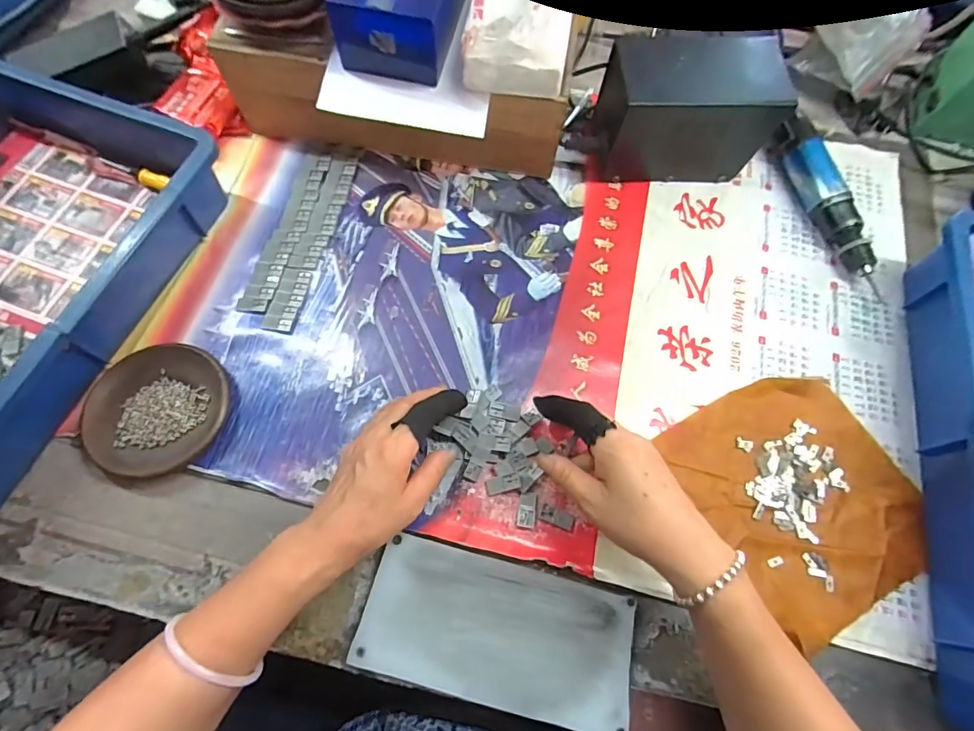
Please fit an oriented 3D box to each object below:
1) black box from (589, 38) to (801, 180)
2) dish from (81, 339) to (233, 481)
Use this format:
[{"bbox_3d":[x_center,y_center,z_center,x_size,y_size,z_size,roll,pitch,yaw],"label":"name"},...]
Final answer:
[{"bbox_3d":[0.202,-0.267,0.489,0.157,0.116,0.096,0,68,-3],"label":"black box"},{"bbox_3d":[-0.278,0.036,0.399,0.115,0.016,0.110,1,68,-2],"label":"dish"}]

